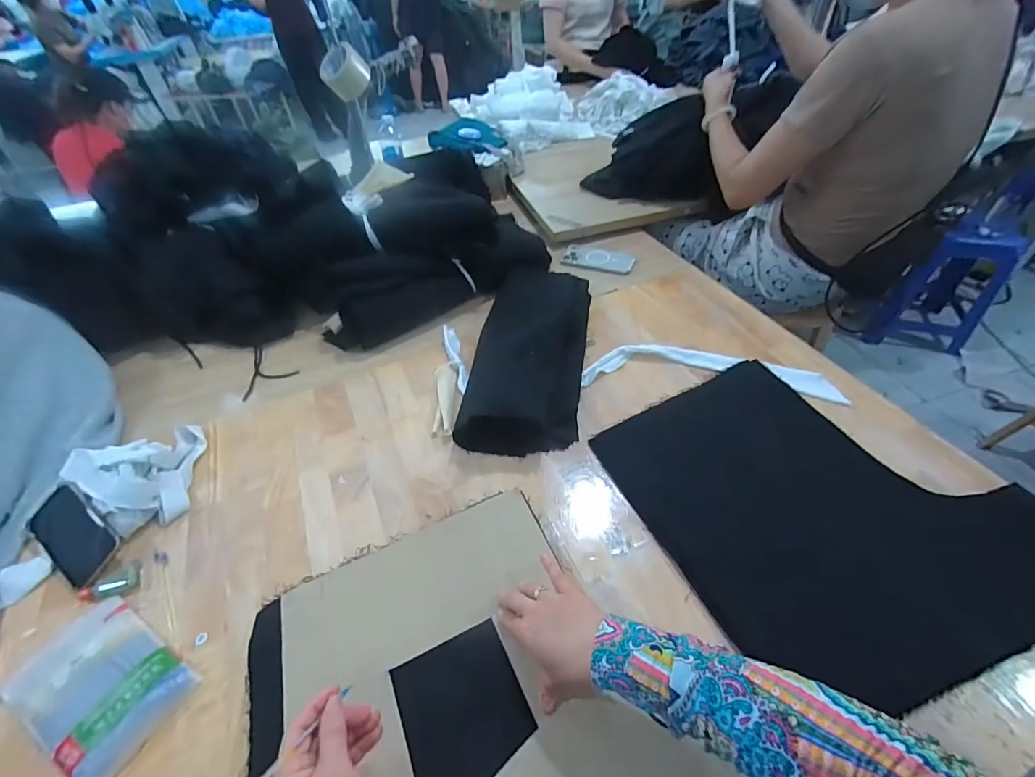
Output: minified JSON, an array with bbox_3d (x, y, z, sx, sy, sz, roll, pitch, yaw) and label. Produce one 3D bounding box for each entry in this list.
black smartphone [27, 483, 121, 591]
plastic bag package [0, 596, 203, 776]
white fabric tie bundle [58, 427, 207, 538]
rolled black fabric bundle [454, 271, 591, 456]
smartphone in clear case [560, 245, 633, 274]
[{"bbox_3d":[-0.571,0.187,0.569,0.134,0.013,0.079,32,79,13],"label":"black smartphone"},{"bbox_3d":[-0.447,0.312,0.474,0.187,0.017,0.114,21,53,23],"label":"plastic bag package"},{"bbox_3d":[-0.525,0.118,0.630,0.153,0.076,0.146,-3,47,3],"label":"white fabric tie bundle"},{"bbox_3d":[0.024,-0.075,0.744,0.174,0.086,0.413,3,48,8],"label":"rolled black fabric bundle"},{"bbox_3d":[0.185,-0.295,1.012,0.158,0.015,0.073,14,49,17],"label":"smartphone in clear case"}]

